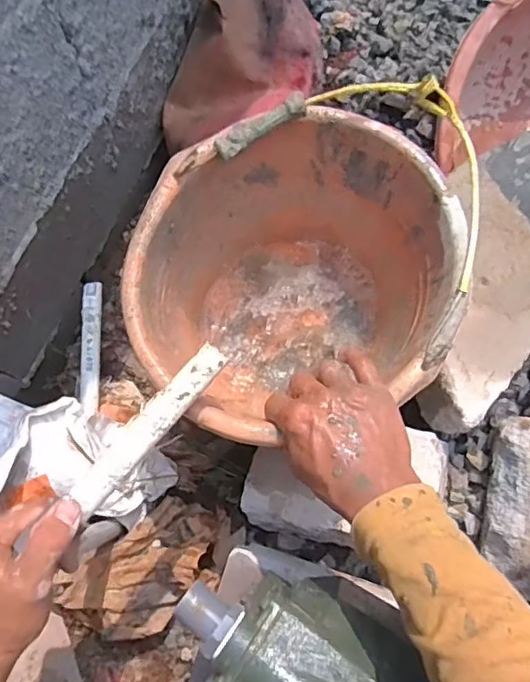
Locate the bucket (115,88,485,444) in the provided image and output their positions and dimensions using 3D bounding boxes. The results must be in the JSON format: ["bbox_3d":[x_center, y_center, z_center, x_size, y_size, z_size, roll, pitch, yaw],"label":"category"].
[{"bbox_3d":[0.027,-0.045,0.499,0.268,0.199,0.242,-13,76,-4],"label":"bucket"}]

